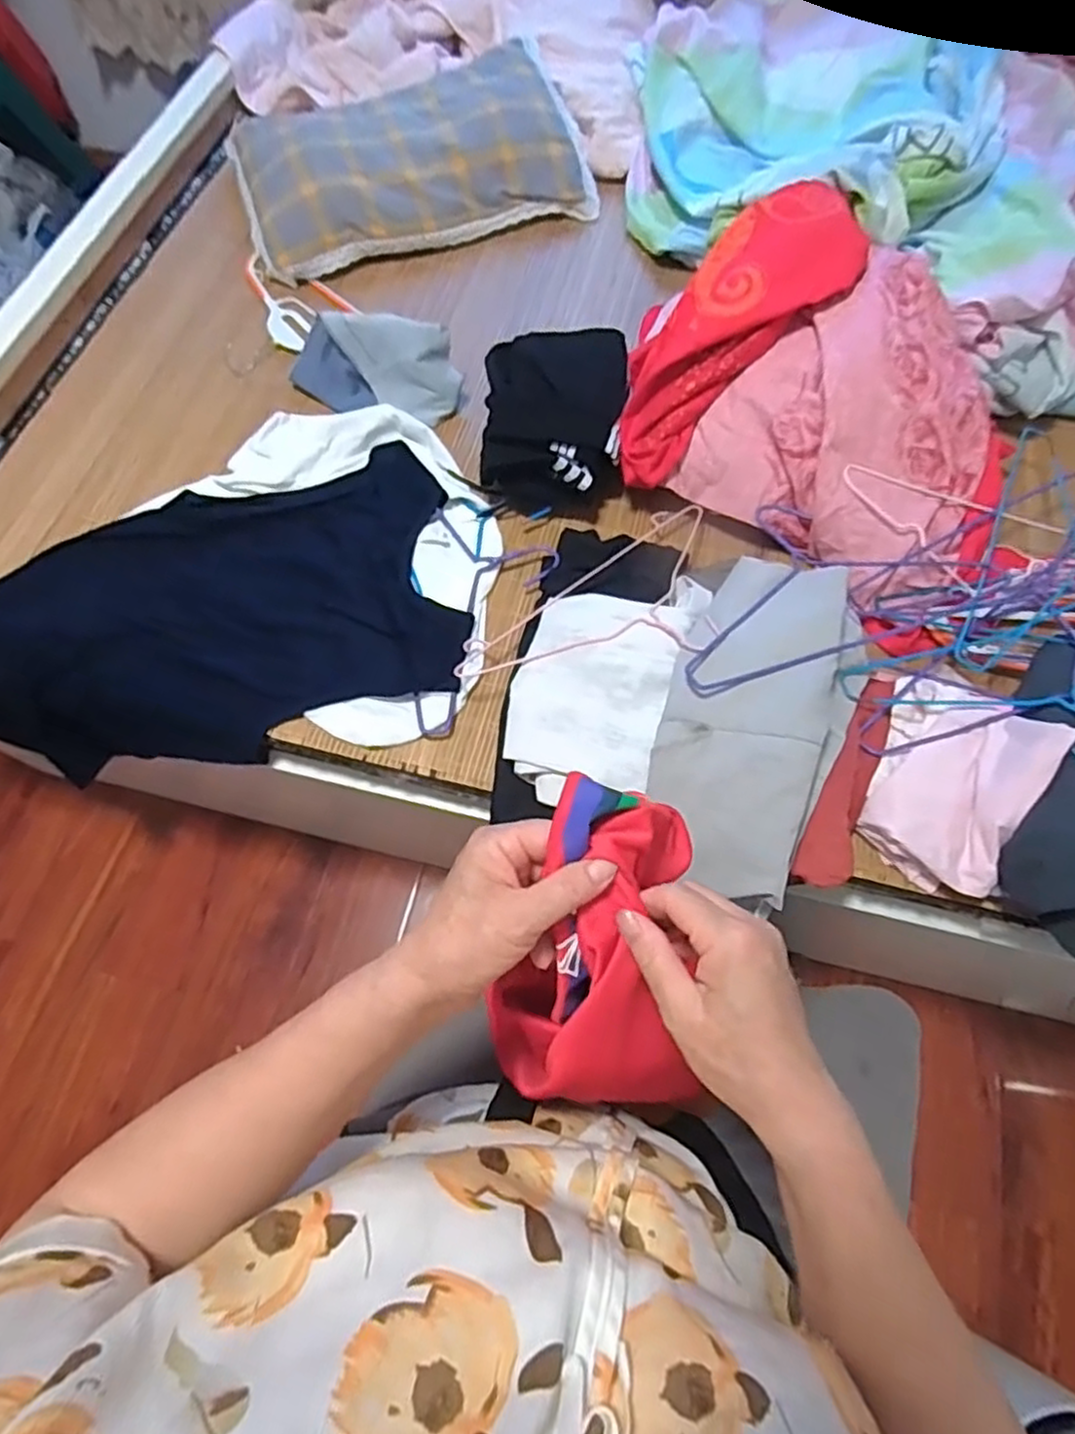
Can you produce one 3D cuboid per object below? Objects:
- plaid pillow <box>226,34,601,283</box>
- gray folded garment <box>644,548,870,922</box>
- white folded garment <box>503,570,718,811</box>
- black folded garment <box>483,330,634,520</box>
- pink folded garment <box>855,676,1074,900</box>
[{"bbox_3d":[-0.200,-0.886,1.098,0.533,0.112,0.315,-15,67,-6],"label":"plaid pillow"},{"bbox_3d":[0.214,-0.006,0.676,0.167,0.053,0.351,21,68,10],"label":"gray folded garment"},{"bbox_3d":[0.061,-0.045,0.725,0.161,0.042,0.275,20,68,9],"label":"white folded garment"},{"bbox_3d":[0.023,-0.381,0.862,0.171,0.121,0.226,2,66,2],"label":"black folded garment"},{"bbox_3d":[0.412,0.053,0.690,0.136,0.084,0.207,26,69,12],"label":"pink folded garment"}]

